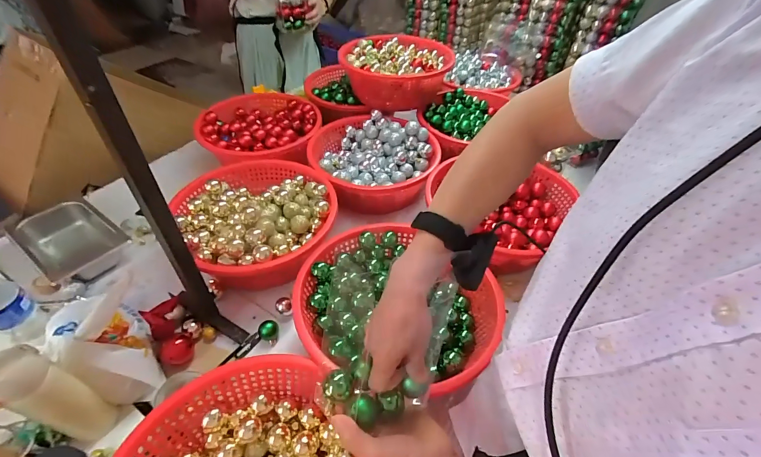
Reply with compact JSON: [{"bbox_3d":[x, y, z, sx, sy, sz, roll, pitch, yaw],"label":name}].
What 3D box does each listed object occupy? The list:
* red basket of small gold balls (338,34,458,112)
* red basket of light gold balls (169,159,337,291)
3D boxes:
[{"bbox_3d":[0.054,-0.517,1.157,0.344,0.143,0.340,11,46,7],"label":"red basket of small gold balls"},{"bbox_3d":[-0.283,-0.021,0.818,0.346,0.137,0.358,2,45,-2],"label":"red basket of light gold balls"}]

